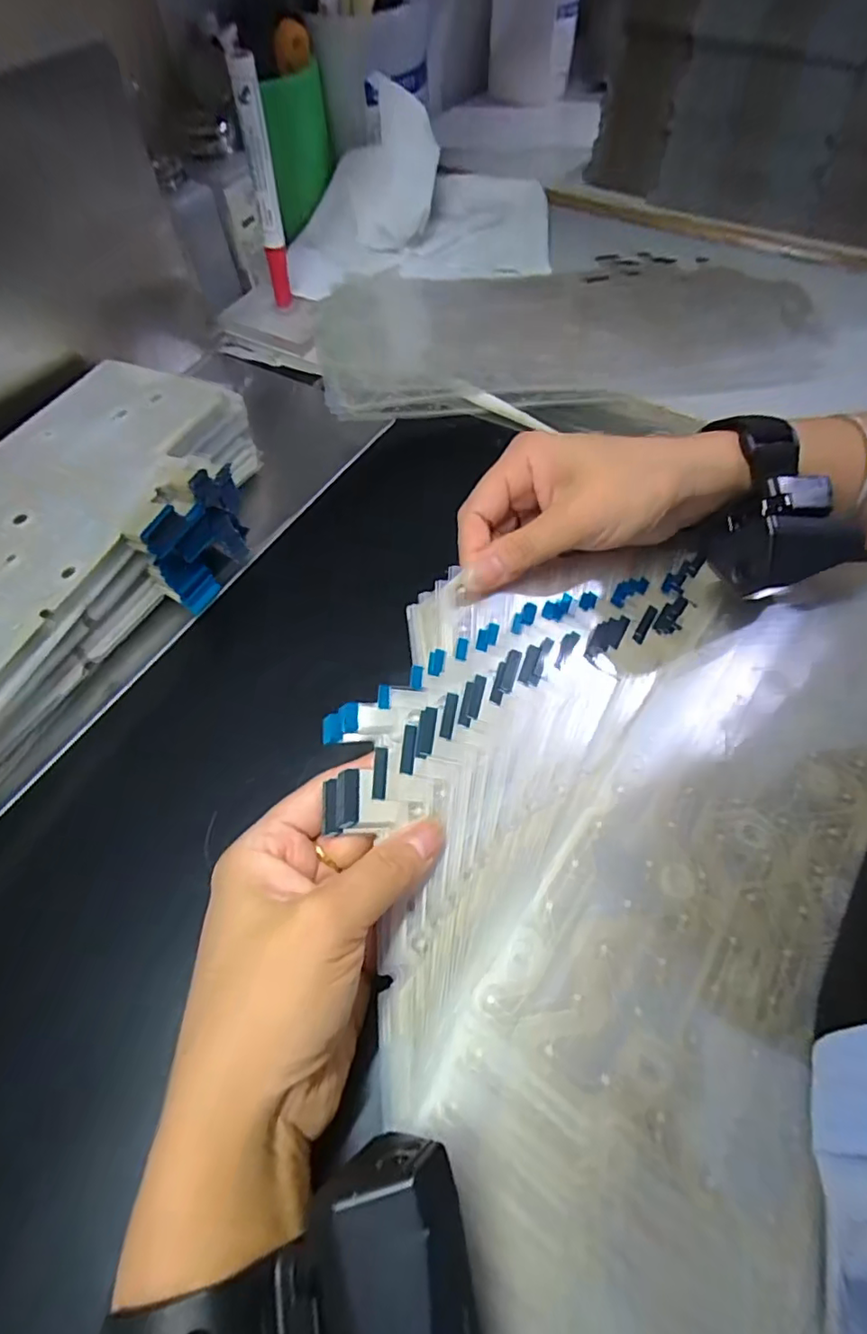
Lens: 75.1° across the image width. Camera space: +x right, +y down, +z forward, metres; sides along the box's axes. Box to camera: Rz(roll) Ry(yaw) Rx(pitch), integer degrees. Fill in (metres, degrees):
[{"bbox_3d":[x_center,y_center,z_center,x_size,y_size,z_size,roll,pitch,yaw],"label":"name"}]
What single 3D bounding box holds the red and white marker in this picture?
[{"bbox_3d":[-0.119,-0.336,0.406,0.020,0.146,0.018,-20,61,-10],"label":"red and white marker"}]

